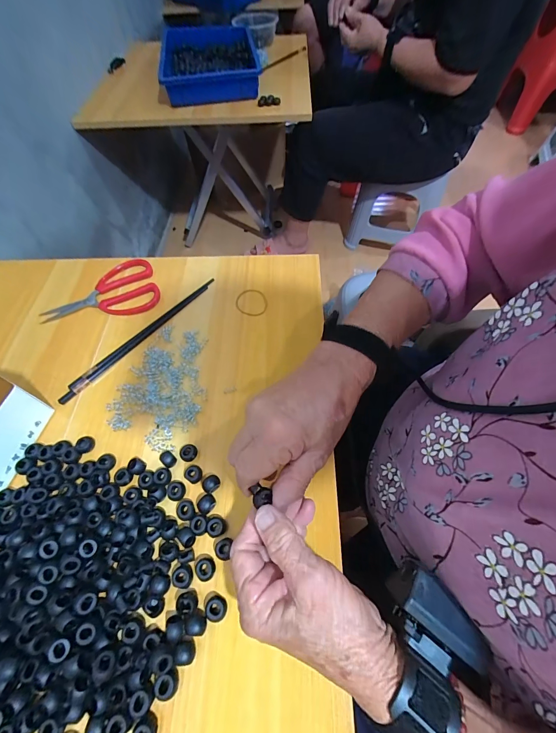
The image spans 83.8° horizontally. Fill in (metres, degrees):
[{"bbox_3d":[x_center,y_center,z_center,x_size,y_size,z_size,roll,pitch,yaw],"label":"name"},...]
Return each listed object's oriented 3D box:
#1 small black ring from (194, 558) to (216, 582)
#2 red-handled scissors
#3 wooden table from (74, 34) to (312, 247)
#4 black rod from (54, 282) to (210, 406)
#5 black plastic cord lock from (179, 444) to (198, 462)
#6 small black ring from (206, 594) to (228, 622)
[{"bbox_3d":[-0.064,0.180,0.275,0.017,0.013,0.017,-1,59,1],"label":"small black ring"},{"bbox_3d":[-0.259,-0.103,0.449,0.161,0.012,0.094,-21,61,-10],"label":"red-handled scissors"},{"bbox_3d":[-0.204,-0.715,1.131,0.612,0.573,0.526,-2,59,1],"label":"wooden table"},{"bbox_3d":[-0.179,-0.043,0.417,0.017,0.006,0.249,36,66,21],"label":"black rod"},{"bbox_3d":[-0.094,0.093,0.329,0.017,0.011,0.016,-36,64,-18],"label":"black plastic cord lock"},{"bbox_3d":[-0.051,0.204,0.262,0.017,0.013,0.016,5,59,5],"label":"small black ring"}]

